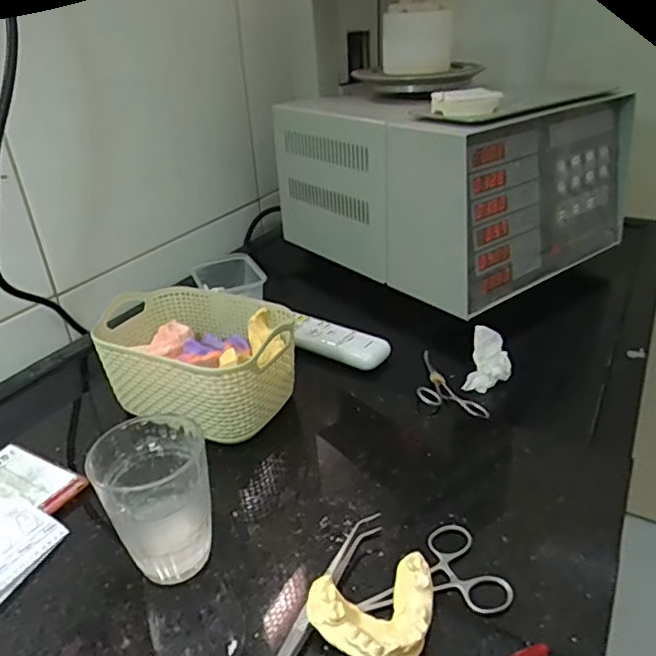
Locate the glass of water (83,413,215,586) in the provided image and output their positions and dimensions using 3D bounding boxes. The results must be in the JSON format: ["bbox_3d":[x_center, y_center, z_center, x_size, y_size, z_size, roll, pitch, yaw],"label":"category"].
[{"bbox_3d":[-0.108,0.113,0.359,0.067,0.089,0.065,-15,32,-21],"label":"glass of water"}]

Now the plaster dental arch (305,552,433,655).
[{"bbox_3d":[0.029,0.162,0.315,0.072,0.030,0.049,-12,31,-16],"label":"plaster dental arch"}]

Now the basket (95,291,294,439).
[{"bbox_3d":[-0.115,0.027,0.519,0.174,0.080,0.131,15,34,28],"label":"basket"}]

